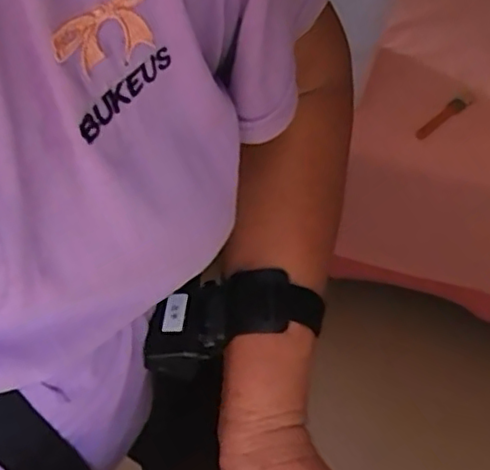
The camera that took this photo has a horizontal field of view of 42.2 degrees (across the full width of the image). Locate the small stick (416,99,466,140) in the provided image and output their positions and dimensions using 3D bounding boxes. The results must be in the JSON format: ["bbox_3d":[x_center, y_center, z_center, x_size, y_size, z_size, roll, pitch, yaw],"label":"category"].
[{"bbox_3d":[0.340,-0.202,1.109,0.101,0.020,0.025,-40,62,0],"label":"small stick"}]

